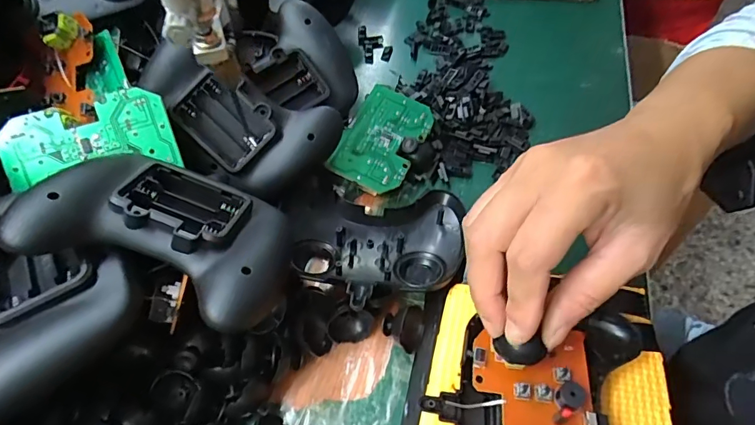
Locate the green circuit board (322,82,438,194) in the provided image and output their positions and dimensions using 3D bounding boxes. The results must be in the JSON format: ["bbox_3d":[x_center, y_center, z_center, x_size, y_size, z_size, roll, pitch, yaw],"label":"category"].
[{"bbox_3d":[0.005,-0.056,0.348,0.054,0.006,0.090,24,61,6],"label":"green circuit board"}]

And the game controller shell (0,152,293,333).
[{"bbox_3d":[-0.102,0.015,0.236,0.115,0.040,0.083,22,33,-4],"label":"game controller shell"}]

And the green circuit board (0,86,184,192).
[{"bbox_3d":[-0.167,-0.041,0.272,0.090,0.008,0.047,-17,91,-9],"label":"green circuit board"}]

